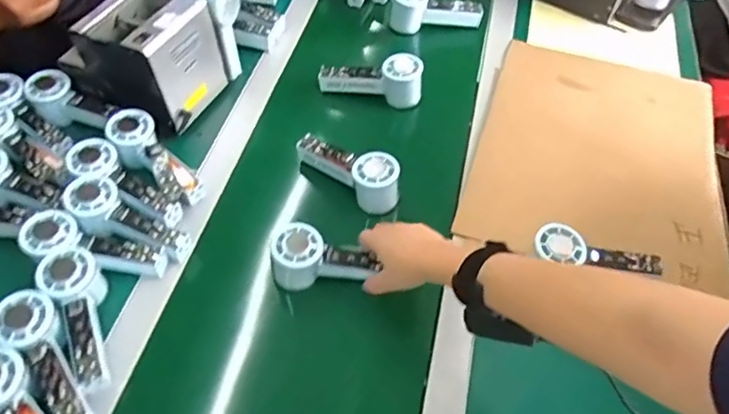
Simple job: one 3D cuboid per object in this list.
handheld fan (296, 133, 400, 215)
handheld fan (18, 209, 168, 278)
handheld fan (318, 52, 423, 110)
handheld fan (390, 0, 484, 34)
[{"bbox_3d":[-0.018,-0.056,0.717,0.146,0.049,0.055,39,63,22],"label":"handheld fan"},{"bbox_3d":[-0.301,0.045,0.623,0.158,0.039,0.058,19,55,-10],"label":"handheld fan"},{"bbox_3d":[0.009,-0.186,0.819,0.151,0.061,0.051,6,54,17],"label":"handheld fan"},{"bbox_3d":[0.119,-0.323,0.911,0.148,0.048,0.047,8,55,3],"label":"handheld fan"}]

